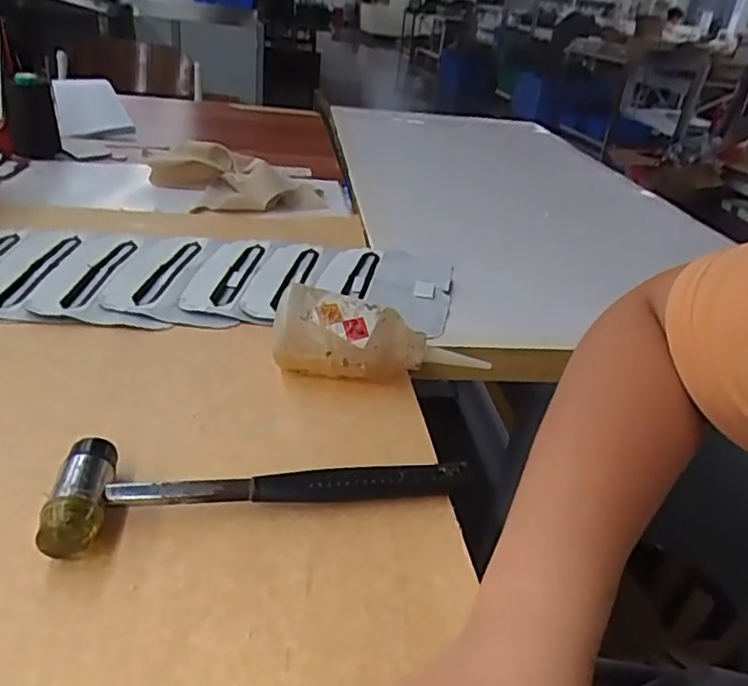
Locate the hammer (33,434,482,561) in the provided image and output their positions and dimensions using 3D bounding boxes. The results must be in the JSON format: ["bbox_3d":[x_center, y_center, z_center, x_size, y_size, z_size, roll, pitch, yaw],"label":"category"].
[{"bbox_3d":[-0.063,0.080,0.367,0.229,0.027,0.063,-2,31,-16],"label":"hammer"}]

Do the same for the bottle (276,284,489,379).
[{"bbox_3d":[0.005,0.004,0.478,0.162,0.067,0.046,8,29,1],"label":"bottle"}]

